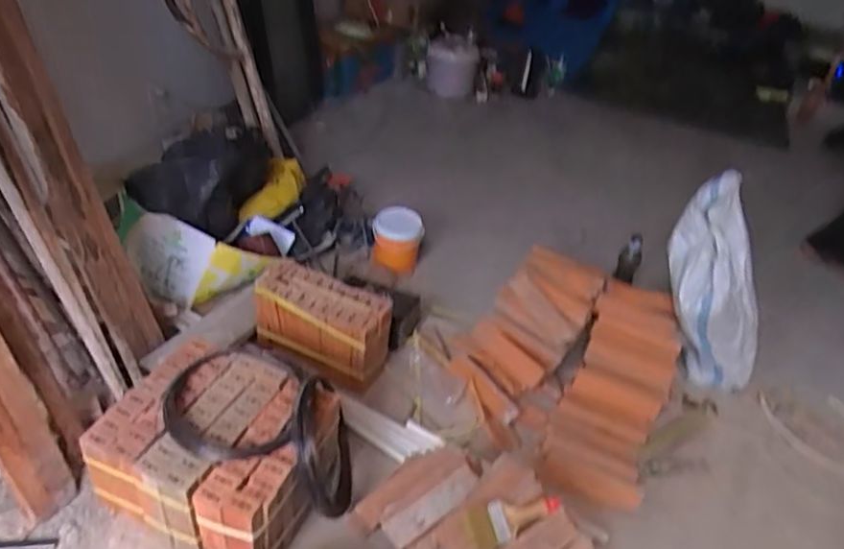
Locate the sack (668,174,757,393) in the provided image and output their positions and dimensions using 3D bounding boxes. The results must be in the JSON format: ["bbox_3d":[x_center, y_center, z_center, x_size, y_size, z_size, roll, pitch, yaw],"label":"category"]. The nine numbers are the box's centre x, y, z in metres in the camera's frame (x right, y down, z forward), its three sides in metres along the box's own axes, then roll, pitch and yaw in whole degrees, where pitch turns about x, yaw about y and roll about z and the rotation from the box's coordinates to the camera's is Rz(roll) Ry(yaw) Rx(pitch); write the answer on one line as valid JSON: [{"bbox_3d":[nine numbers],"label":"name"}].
[{"bbox_3d":[0.813,0.049,1.775,0.245,0.603,0.187,-12,13,-23],"label":"sack"}]

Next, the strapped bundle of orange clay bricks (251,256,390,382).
[{"bbox_3d":[-0.260,0.122,1.721,0.359,0.190,0.154,21,40,15],"label":"strapped bundle of orange clay bricks"}]

